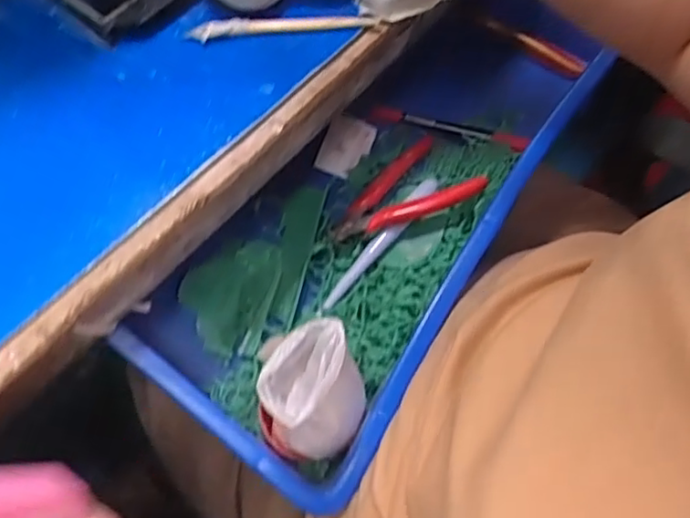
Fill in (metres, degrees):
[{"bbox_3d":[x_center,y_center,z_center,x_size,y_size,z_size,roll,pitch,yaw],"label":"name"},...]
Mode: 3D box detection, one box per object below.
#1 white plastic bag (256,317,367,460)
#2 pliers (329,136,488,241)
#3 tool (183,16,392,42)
[{"bbox_3d":[-0.016,0.077,0.386,0.052,0.075,0.064,11,65,7],"label":"white plastic bag"},{"bbox_3d":[0.040,-0.048,0.494,0.109,0.030,0.071,-33,68,-14],"label":"pliers"},{"bbox_3d":[-0.036,-0.141,0.407,0.121,0.010,0.013,-2,64,1],"label":"tool"}]

